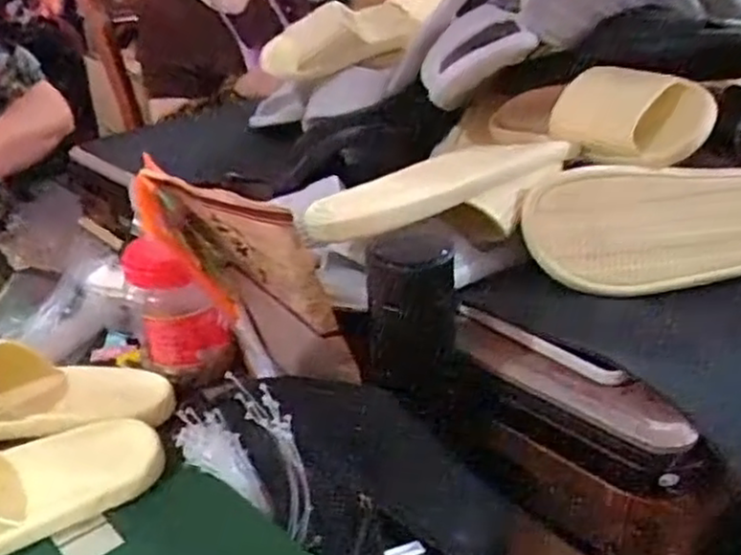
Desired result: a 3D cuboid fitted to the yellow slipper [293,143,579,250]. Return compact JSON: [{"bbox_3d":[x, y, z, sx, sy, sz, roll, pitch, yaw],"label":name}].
[{"bbox_3d":[0.060,-0.065,0.630,0.242,0.052,0.096,-23,34,-33],"label":"yellow slipper"}]

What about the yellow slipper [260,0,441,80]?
[{"bbox_3d":[-0.035,-0.341,1.059,0.248,0.092,0.084,-16,28,2],"label":"yellow slipper"}]

